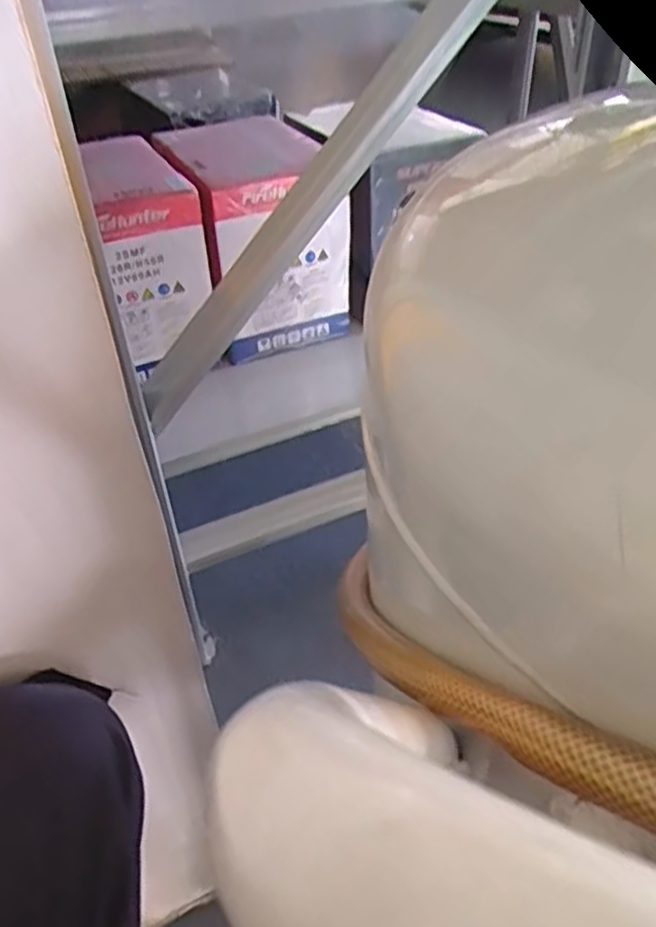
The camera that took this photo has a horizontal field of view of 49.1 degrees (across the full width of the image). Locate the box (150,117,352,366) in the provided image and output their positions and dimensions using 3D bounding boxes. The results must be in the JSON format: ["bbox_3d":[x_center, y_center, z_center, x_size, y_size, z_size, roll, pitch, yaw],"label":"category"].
[{"bbox_3d":[-0.099,-0.333,1.013,0.212,0.249,0.261,-18,44,-16],"label":"box"}]

